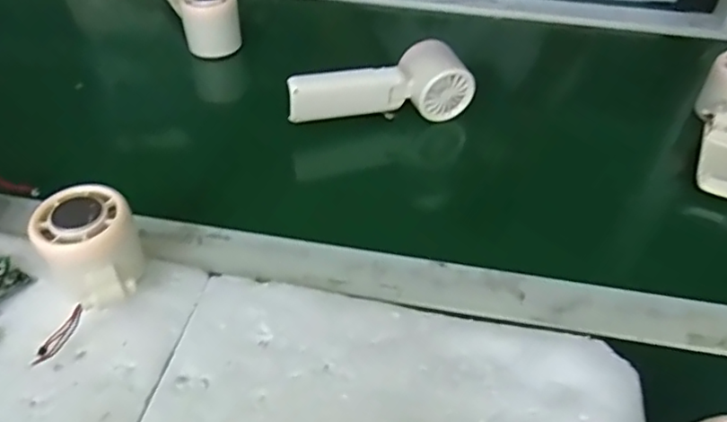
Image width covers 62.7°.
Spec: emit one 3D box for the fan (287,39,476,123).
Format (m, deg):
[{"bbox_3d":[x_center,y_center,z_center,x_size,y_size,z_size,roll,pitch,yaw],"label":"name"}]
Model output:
[{"bbox_3d":[0.013,-0.112,0.535,0.163,0.047,0.049,-13,47,-14],"label":"fan"}]

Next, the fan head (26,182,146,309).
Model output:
[{"bbox_3d":[-0.163,0.028,0.367,0.053,0.061,0.066,-21,49,-21],"label":"fan head"}]

